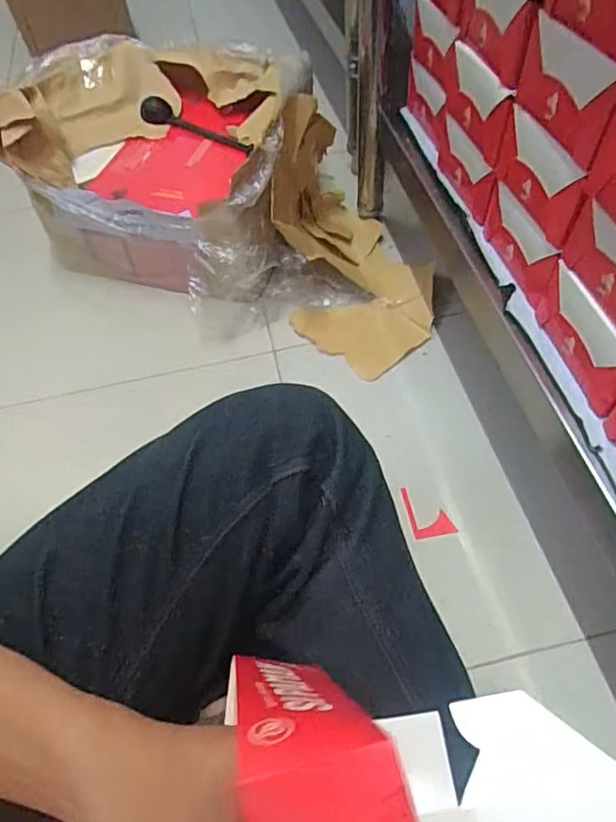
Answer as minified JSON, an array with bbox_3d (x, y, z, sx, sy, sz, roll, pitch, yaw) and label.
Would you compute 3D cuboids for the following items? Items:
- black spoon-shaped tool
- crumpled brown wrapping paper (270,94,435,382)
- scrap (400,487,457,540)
[{"bbox_3d":[-0.147,-0.382,0.751,0.177,0.032,0.041,31,63,23],"label":"black spoon-shaped tool"},{"bbox_3d":[0.051,-0.216,0.687,0.176,0.188,0.291,-13,56,-5],"label":"crumpled brown wrapping paper"},{"bbox_3d":[0.121,0.101,0.571,0.040,0.004,0.056,-13,59,0],"label":"scrap"}]

